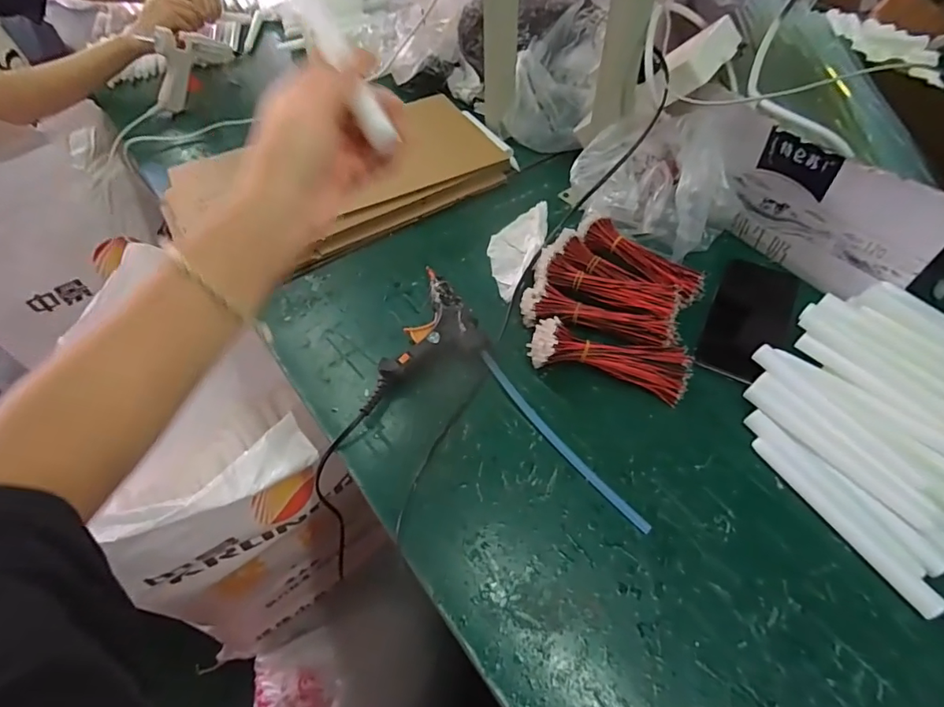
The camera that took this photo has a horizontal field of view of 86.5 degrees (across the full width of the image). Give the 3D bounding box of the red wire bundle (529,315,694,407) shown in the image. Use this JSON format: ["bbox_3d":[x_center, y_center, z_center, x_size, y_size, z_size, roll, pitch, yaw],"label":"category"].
[{"bbox_3d":[0.127,0.000,0.459,0.143,0.042,0.053,14,55,11],"label":"red wire bundle"}]

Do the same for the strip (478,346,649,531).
[{"bbox_3d":[0.071,0.070,0.428,0.011,0.010,0.203,-33,60,-18],"label":"strip"}]

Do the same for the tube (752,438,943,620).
[{"bbox_3d":[0.282,0.123,0.383,0.021,0.018,0.150,-24,57,-16],"label":"tube"}]

